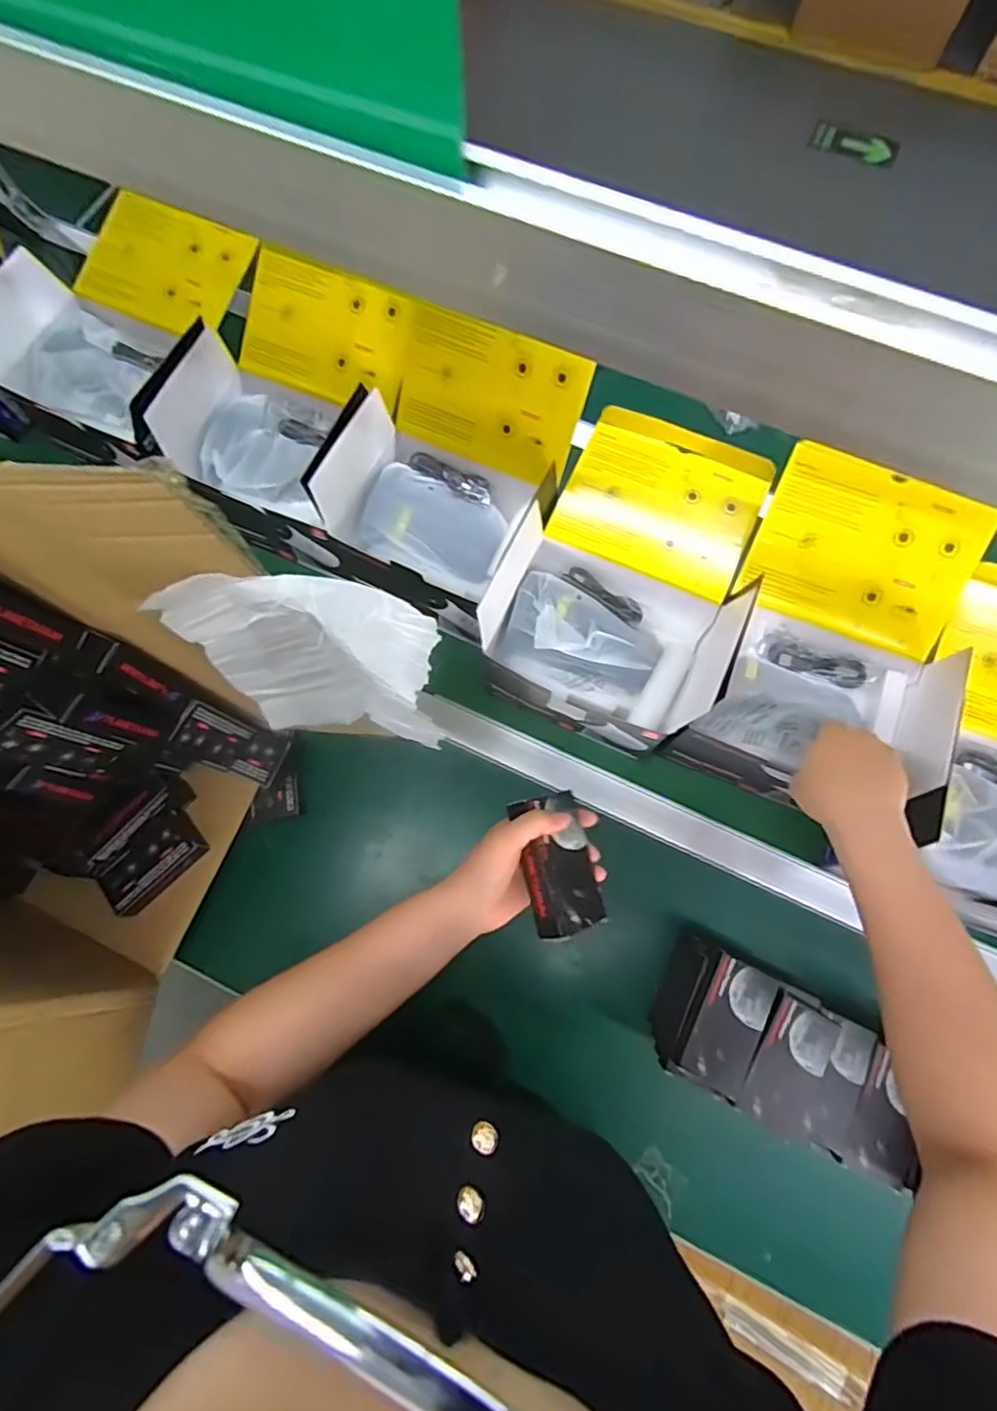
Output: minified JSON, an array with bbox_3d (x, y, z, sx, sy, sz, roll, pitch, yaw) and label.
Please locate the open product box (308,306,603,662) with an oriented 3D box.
[{"bbox_3d":[-0.052,-0.232,0.664,0.231,0.164,0.236,28,75,9],"label":"open product box"}]

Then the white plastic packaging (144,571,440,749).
[{"bbox_3d":[-0.128,-0.040,0.465,0.158,0.205,0.075,9,73,3],"label":"white plastic packaging"}]

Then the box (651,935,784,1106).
[{"bbox_3d":[0.198,0.293,0.583,0.062,0.117,0.113,26,75,8],"label":"box"}]

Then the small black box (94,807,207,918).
[{"bbox_3d":[-0.363,0.163,0.642,0.101,0.027,0.059,-43,77,-12],"label":"small black box"}]

